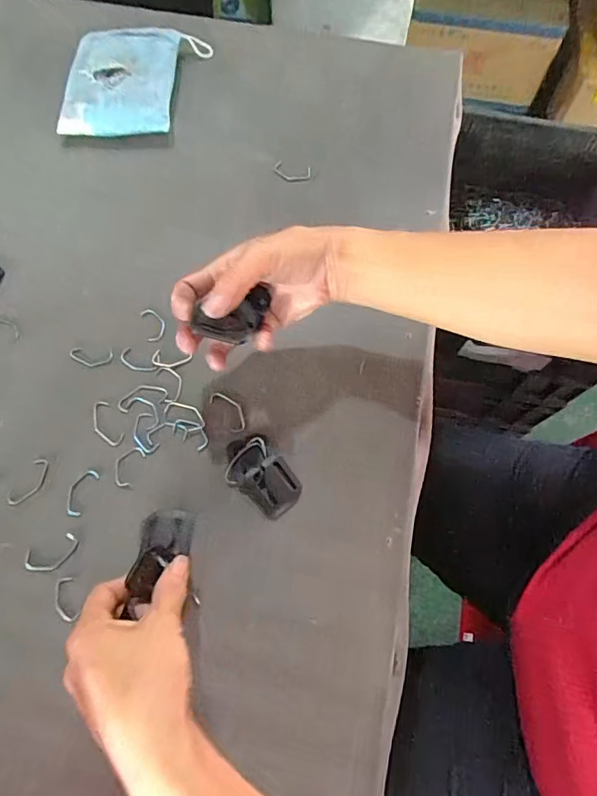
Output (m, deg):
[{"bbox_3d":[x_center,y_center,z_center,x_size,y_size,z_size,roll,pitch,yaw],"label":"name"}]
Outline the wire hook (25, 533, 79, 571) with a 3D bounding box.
[{"bbox_3d":[-0.178,0.113,0.345,0.039,0.004,0.021,-21,67,-8],"label":"wire hook"}]

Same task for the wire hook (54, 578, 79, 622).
[{"bbox_3d":[-0.163,0.141,0.333,0.015,0.004,0.031,-17,67,-6],"label":"wire hook"}]

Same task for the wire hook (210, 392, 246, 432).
[{"bbox_3d":[-0.057,0.010,0.395,0.018,0.004,0.042,-35,70,-14],"label":"wire hook"}]

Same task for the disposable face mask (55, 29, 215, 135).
[{"bbox_3d":[-0.181,-0.356,0.534,0.140,0.034,0.166,1,67,0],"label":"disposable face mask"}]

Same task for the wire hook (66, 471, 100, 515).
[{"bbox_3d":[-0.165,0.071,0.362,0.018,0.004,0.036,15,67,7],"label":"wire hook"}]

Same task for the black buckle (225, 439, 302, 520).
[{"bbox_3d":[-0.029,0.060,0.371,0.064,0.013,0.038,41,73,17],"label":"black buckle"}]

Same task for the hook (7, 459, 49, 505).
[{"bbox_3d":[-0.205,0.065,0.366,0.017,0.004,0.039,27,69,12],"label":"hook"}]

